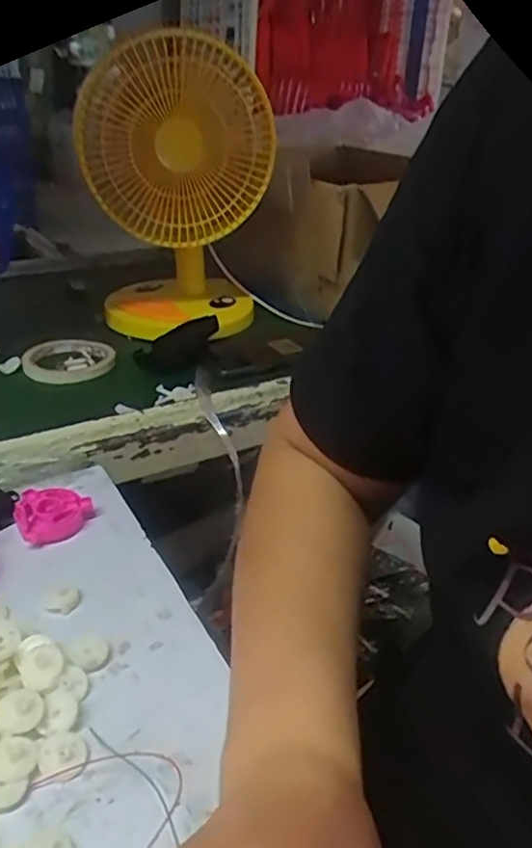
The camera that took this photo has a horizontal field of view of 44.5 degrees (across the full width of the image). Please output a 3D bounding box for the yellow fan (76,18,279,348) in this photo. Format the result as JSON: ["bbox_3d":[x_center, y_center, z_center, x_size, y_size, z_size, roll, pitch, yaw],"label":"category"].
[{"bbox_3d":[-0.100,-0.268,0.780,0.205,0.314,0.154,1,30,-3],"label":"yellow fan"}]

